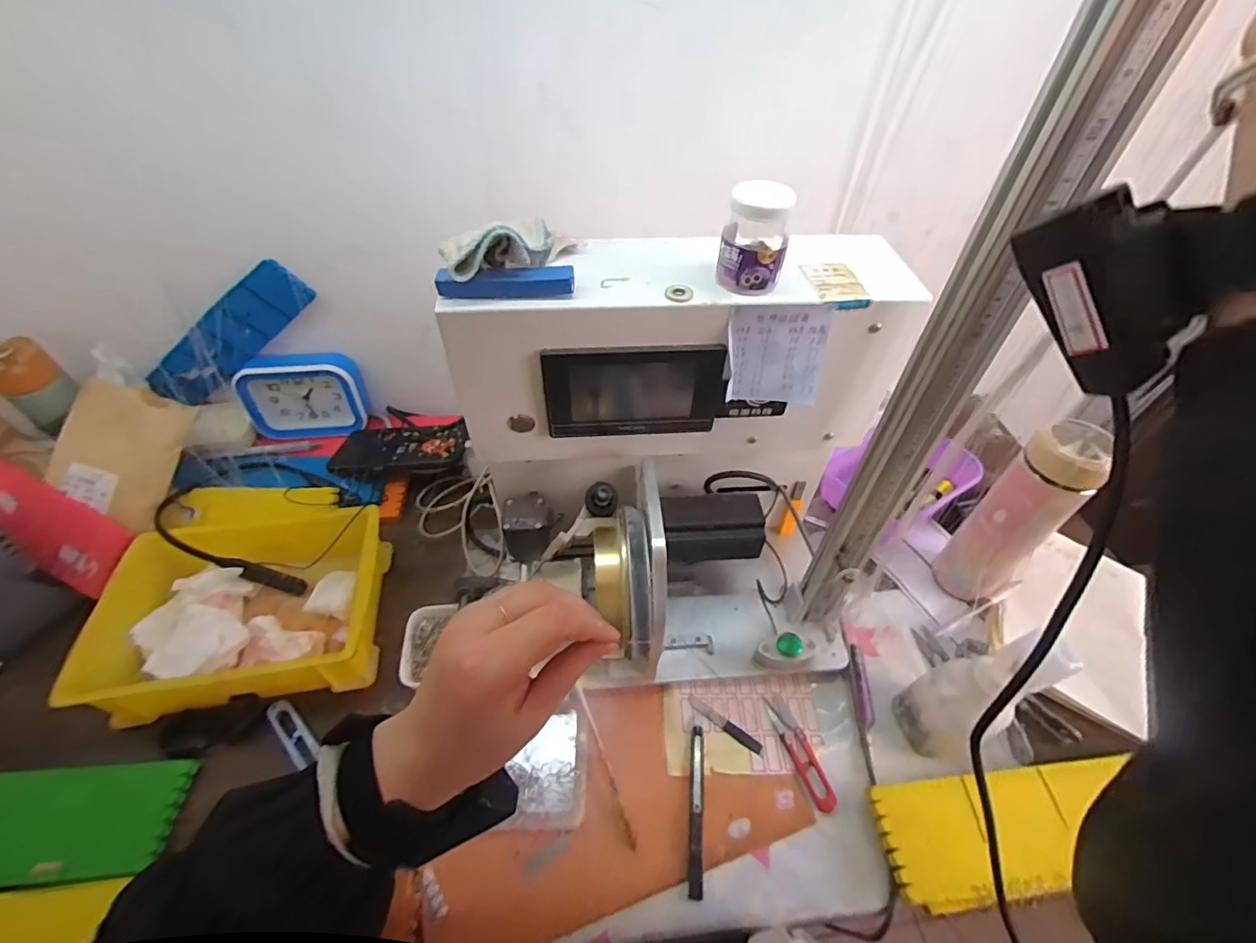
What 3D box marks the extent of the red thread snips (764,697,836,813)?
[{"bbox_3d":[0.158,0.258,0.494,0.024,0.004,0.100,-11,49,-11],"label":"red thread snips"}]

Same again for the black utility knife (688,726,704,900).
[{"bbox_3d":[0.059,0.287,0.461,0.012,0.004,0.127,5,48,3],"label":"black utility knife"}]

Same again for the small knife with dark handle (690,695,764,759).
[{"bbox_3d":[0.093,0.240,0.507,0.079,0.005,0.012,28,53,22],"label":"small knife with dark handle"}]

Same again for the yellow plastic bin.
[{"bbox_3d":[-0.375,0.131,0.545,0.243,0.079,0.191,-7,49,-8],"label":"yellow plastic bin"}]

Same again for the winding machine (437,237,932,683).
[{"bbox_3d":[0.049,0.030,0.471,0.340,0.339,0.216,-9,49,-9],"label":"winding machine"}]

